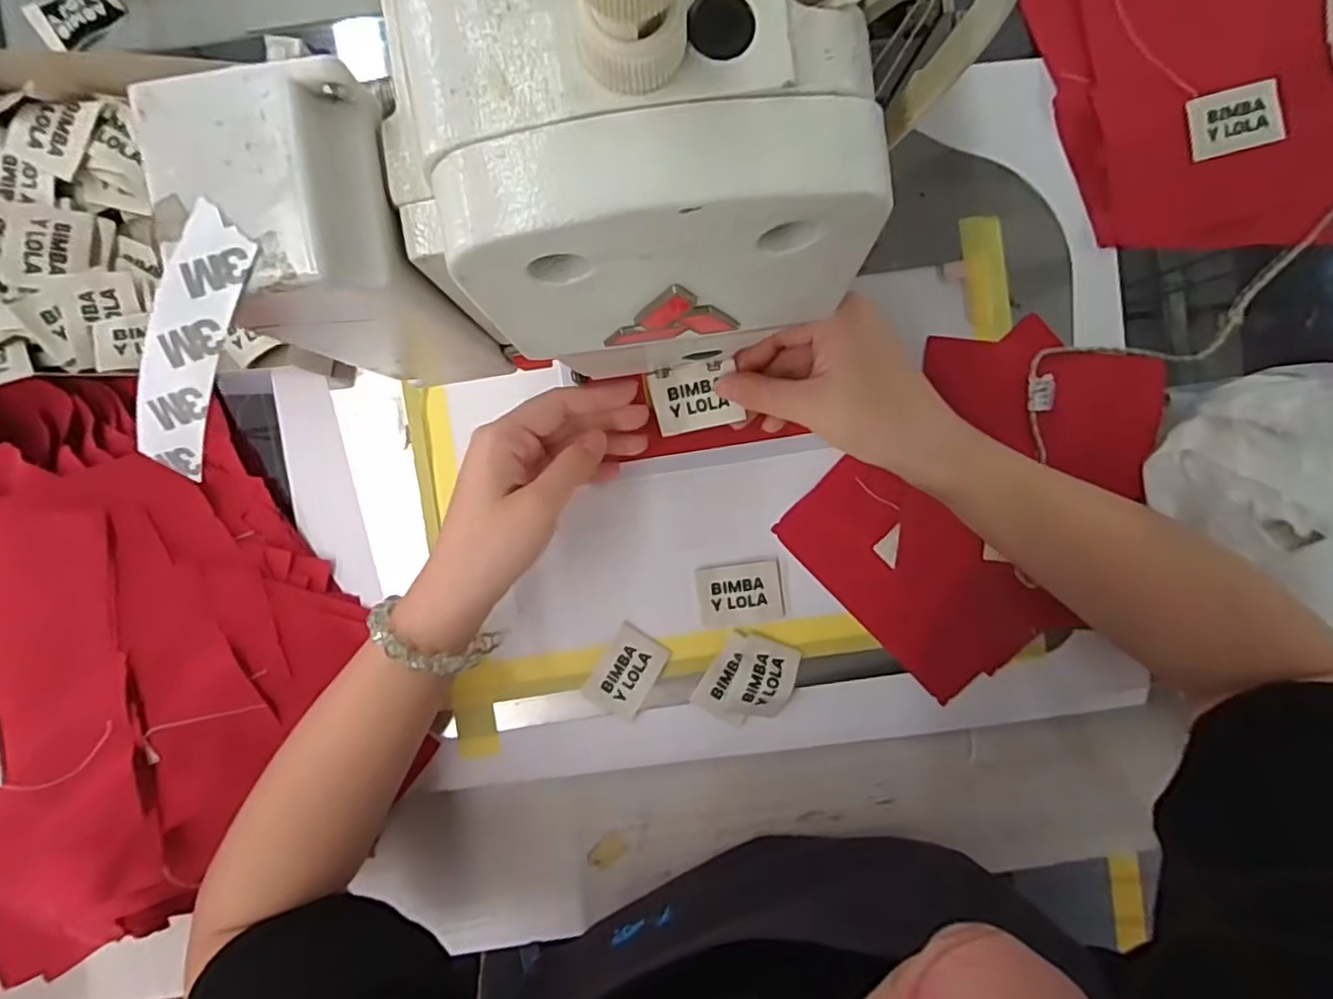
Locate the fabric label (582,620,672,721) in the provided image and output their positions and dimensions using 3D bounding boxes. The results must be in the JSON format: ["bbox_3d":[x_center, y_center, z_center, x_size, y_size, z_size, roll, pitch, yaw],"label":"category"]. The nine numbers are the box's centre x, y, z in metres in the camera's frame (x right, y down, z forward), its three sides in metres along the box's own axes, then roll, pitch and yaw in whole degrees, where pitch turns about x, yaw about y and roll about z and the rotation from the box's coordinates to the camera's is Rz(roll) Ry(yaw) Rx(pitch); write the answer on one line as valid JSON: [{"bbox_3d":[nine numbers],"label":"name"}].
[{"bbox_3d":[-0.023,0.103,0.377,0.035,0.004,0.049,32,87,1],"label":"fabric label"}]

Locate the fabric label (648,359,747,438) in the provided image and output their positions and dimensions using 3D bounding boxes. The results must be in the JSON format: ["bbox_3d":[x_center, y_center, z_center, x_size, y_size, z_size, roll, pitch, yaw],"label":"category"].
[{"bbox_3d":[0.016,-0.055,0.343,0.046,0.004,0.035,-10,106,10],"label":"fabric label"}]

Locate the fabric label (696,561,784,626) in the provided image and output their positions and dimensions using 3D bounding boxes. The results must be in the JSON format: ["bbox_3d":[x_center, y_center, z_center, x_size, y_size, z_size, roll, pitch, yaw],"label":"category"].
[{"bbox_3d":[0.044,0.057,0.375,0.048,0.004,0.035,-7,91,-1],"label":"fabric label"}]

